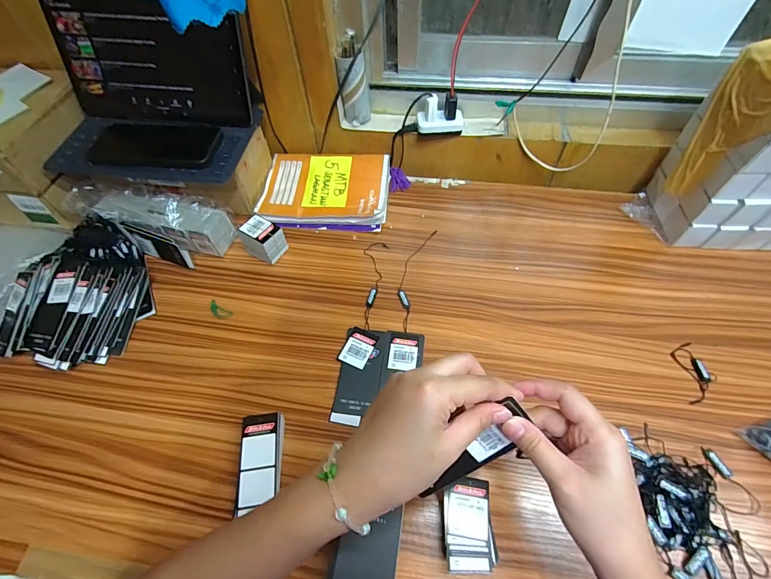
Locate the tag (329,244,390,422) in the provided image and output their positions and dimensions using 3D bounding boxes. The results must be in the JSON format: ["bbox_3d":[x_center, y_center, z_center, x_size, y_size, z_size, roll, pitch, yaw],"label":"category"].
[{"bbox_3d":[-0.022,0.042,0.483,0.052,0.006,0.259,5,58,5],"label":"tag"}]

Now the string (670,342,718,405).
[{"bbox_3d":[0.368,0.097,0.434,0.036,0.006,0.073,0,57,2],"label":"string"}]

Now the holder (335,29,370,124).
[{"bbox_3d":[-0.048,-0.314,0.557,0.043,0.111,0.046,-3,57,0],"label":"holder"}]

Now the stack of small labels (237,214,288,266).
[{"bbox_3d":[-0.178,-0.071,0.536,0.054,0.051,0.046,25,61,17],"label":"stack of small labels"}]

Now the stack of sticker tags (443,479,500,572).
[{"bbox_3d":[0.079,0.223,0.349,0.050,0.031,0.072,-3,57,0],"label":"stack of sticker tags"}]

